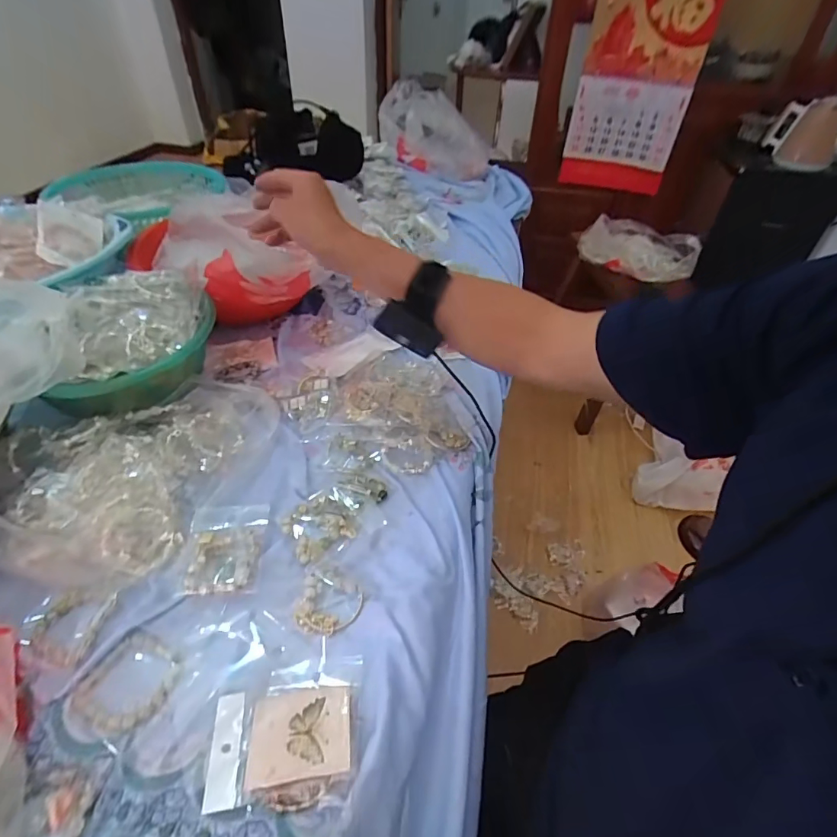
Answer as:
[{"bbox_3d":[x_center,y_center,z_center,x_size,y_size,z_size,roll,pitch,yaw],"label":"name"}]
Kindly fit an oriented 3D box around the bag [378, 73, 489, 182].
[{"bbox_3d":[0.048,-0.822,1.297,0.303,0.187,0.317,5,44,3],"label":"bag"}]

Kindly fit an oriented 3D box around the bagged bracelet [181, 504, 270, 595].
[{"bbox_3d":[-0.181,0.117,0.431,0.072,0.008,0.092,-2,44,-5],"label":"bagged bracelet"}]

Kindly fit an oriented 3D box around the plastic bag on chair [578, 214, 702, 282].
[{"bbox_3d":[0.670,-0.529,1.439,0.334,0.130,0.228,20,46,17],"label":"plastic bag on chair"}]

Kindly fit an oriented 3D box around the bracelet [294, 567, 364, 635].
[{"bbox_3d":[-0.075,0.155,0.401,0.053,0.004,0.057,4,44,1],"label":"bracelet"}]

